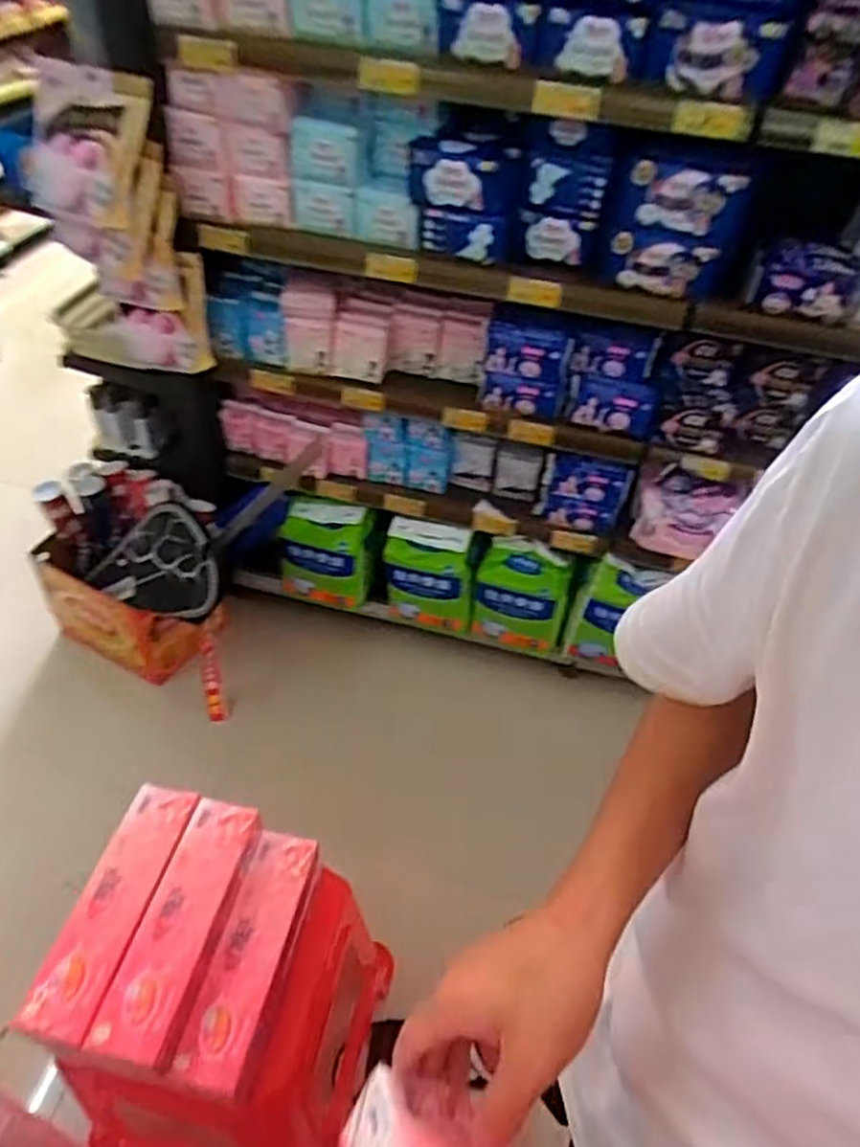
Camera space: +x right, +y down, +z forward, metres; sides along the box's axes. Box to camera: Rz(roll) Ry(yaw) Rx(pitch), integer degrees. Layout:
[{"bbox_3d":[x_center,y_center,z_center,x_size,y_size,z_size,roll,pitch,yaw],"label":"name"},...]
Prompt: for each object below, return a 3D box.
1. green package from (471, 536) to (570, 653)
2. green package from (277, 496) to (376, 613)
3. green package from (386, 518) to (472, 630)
[{"bbox_3d":[0.199,0.055,1.626,0.200,0.246,0.095,10,46,4],"label":"green package"},{"bbox_3d":[-0.241,-0.032,1.689,0.218,0.275,0.093,10,46,4],"label":"green package"},{"bbox_3d":[-0.002,0.008,1.637,0.198,0.260,0.097,7,46,2],"label":"green package"}]

